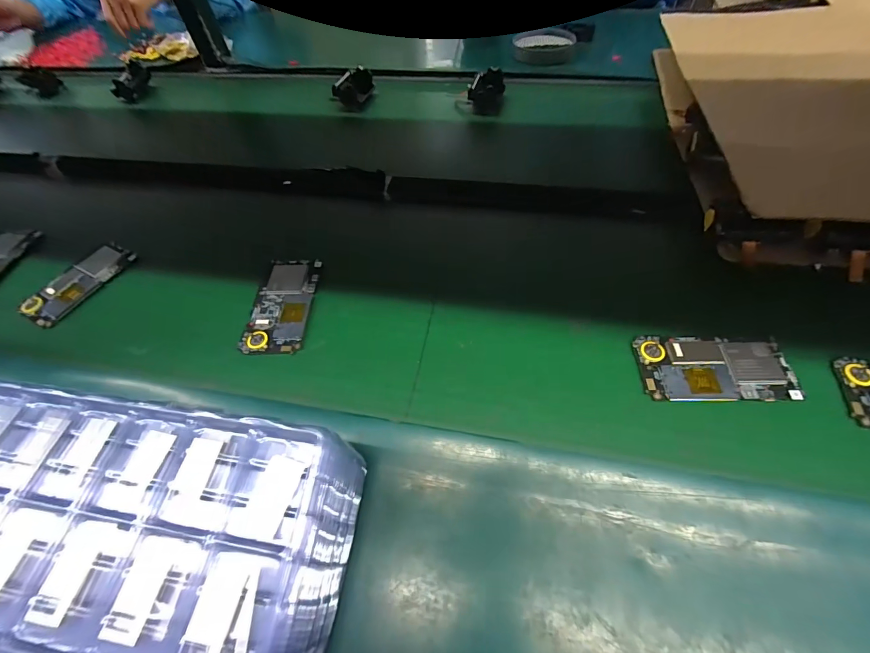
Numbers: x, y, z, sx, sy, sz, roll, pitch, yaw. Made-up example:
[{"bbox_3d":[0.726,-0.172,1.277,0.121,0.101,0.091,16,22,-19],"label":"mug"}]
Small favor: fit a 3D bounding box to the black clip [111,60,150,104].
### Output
[{"bbox_3d":[-0.585,-0.469,0.730,0.031,0.040,0.073,24,81,19],"label":"black clip"}]

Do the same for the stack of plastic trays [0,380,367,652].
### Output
[{"bbox_3d":[-0.265,0.159,0.255,0.400,0.091,0.204,5,55,9],"label":"stack of plastic trays"}]

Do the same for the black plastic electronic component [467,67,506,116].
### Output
[{"bbox_3d":[0.086,-0.386,0.633,0.057,0.042,0.072,3,54,11],"label":"black plastic electronic component"}]

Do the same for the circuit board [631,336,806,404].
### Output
[{"bbox_3d":[0.248,0.036,0.338,0.124,0.004,0.062,-1,53,8],"label":"circuit board"}]

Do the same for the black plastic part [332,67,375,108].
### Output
[{"bbox_3d":[-0.137,-0.416,0.661,0.052,0.035,0.079,15,57,19],"label":"black plastic part"}]

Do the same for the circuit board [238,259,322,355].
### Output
[{"bbox_3d":[-0.166,-0.027,0.417,0.064,0.011,0.125,-1,53,8],"label":"circuit board"}]

